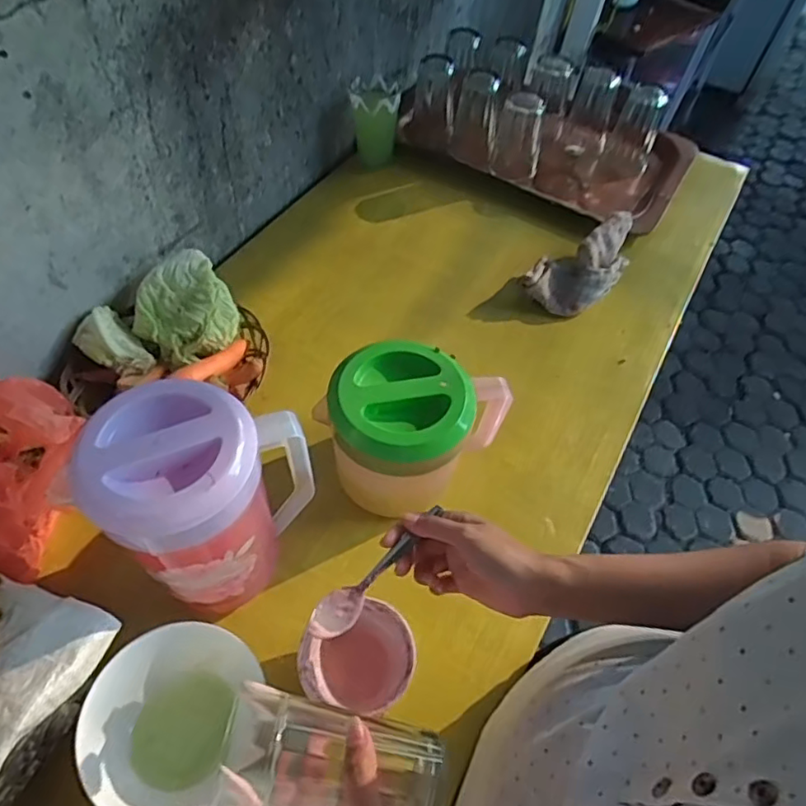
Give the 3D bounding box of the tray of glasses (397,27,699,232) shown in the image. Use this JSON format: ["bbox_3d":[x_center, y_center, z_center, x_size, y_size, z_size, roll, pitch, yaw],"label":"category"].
[{"bbox_3d":[0.250,-0.487,0.997,0.461,0.131,0.296,31,59,15],"label":"tray of glasses"}]

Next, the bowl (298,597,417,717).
[{"bbox_3d":[-0.039,0.225,0.536,0.094,0.069,0.090,2,56,-4],"label":"bowl"}]

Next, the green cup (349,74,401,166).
[{"bbox_3d":[-0.048,-0.446,0.967,0.071,0.130,0.081,0,56,-5],"label":"green cup"}]

